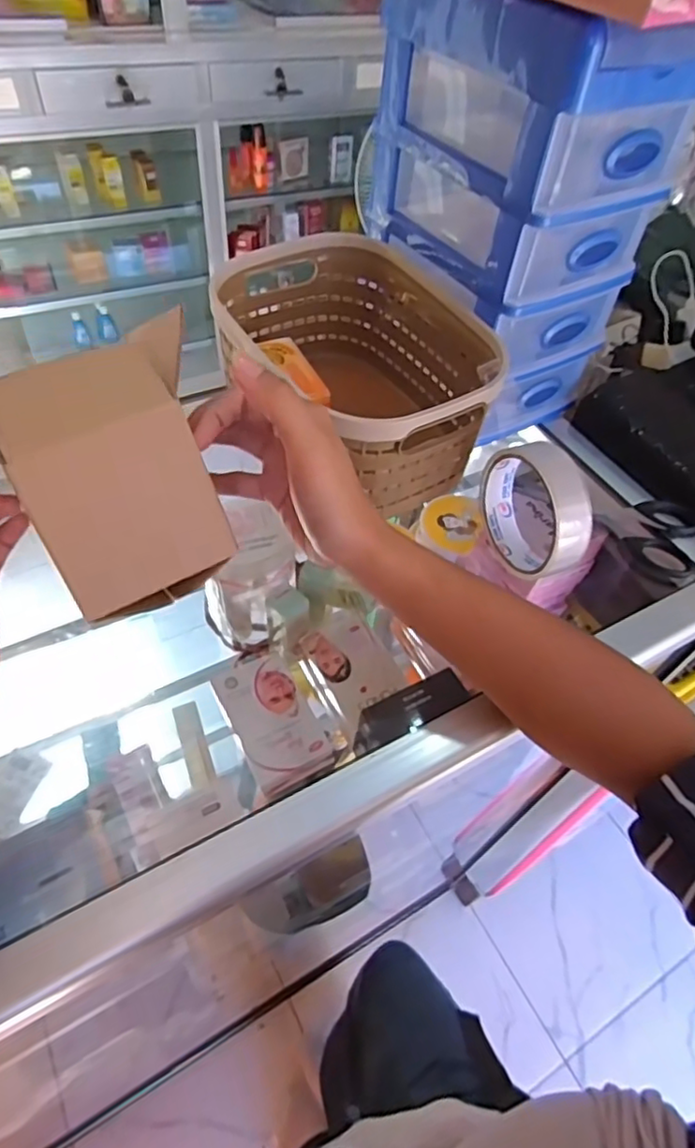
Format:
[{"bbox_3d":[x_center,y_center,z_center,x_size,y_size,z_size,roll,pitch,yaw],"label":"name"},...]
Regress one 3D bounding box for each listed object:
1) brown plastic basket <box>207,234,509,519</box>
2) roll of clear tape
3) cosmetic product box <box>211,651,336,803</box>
[{"bbox_3d":[-0.001,-0.153,0.476,0.158,0.114,0.232,-26,58,-24],"label":"brown plastic basket"},{"bbox_3d":[0.125,-0.042,0.412,0.024,0.083,0.090,-16,55,-18],"label":"roll of clear tape"},{"bbox_3d":[-0.070,0.138,0.581,0.072,0.023,0.126,-21,57,-21],"label":"cosmetic product box"}]

